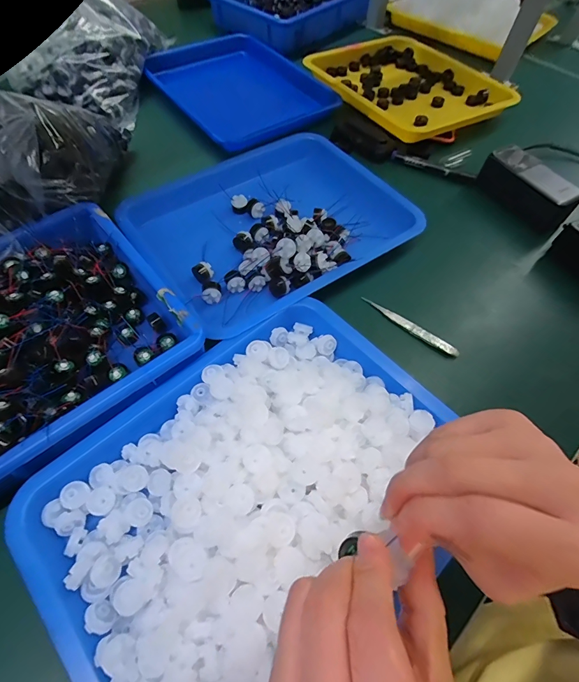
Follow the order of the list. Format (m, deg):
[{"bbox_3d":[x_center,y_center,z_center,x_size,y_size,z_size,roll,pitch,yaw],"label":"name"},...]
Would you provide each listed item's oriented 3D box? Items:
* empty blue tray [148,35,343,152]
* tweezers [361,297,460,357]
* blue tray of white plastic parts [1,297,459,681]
[{"bbox_3d":[-0.089,-0.444,0.640,0.246,0.050,0.295,-29,65,-18],"label":"empty blue tray"},{"bbox_3d":[0.134,-0.017,0.407,0.117,0.007,0.012,34,63,16],"label":"tweezers"},{"bbox_3d":[-0.025,0.106,0.290,0.321,0.053,0.248,-40,68,-23],"label":"blue tray of white plastic parts"}]

